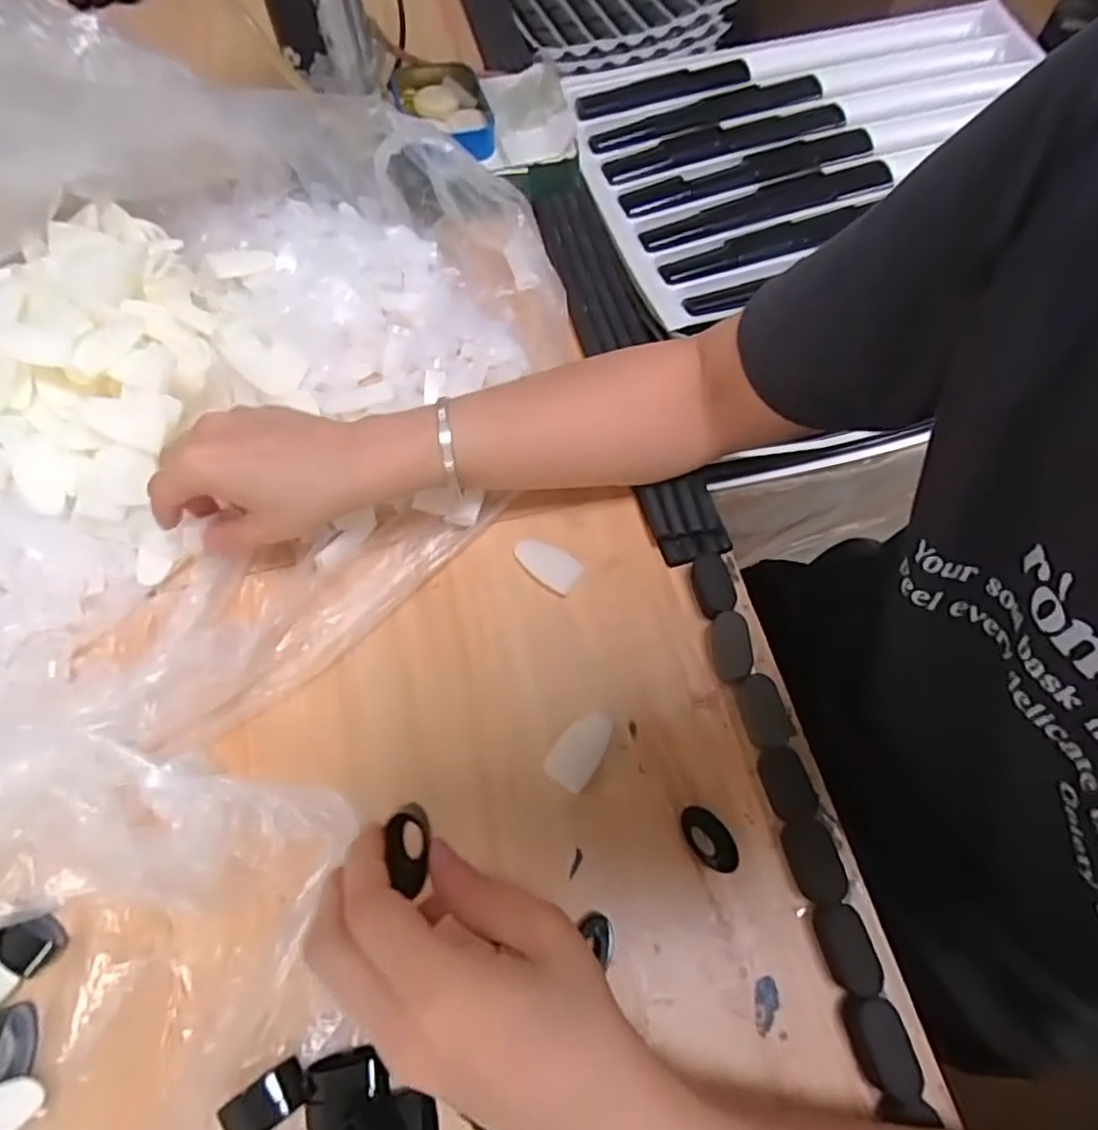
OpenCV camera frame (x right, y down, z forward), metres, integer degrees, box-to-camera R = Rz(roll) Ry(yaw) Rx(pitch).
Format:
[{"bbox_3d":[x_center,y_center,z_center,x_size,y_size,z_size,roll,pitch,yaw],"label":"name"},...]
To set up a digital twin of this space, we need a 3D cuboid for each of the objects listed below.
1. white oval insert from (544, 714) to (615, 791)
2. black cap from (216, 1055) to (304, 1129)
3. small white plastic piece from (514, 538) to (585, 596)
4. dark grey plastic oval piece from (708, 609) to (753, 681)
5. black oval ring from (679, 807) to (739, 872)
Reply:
[{"bbox_3d":[0.017,0.098,0.347,0.023,0.016,0.042,31,67,15],"label":"white oval insert"},{"bbox_3d":[-0.117,0.222,0.270,0.030,0.013,0.018,-31,67,-14],"label":"black cap"},{"bbox_3d":[-0.001,-0.001,0.396,0.041,0.007,0.023,29,67,14],"label":"small white plastic piece"},{"bbox_3d":[0.101,0.046,0.369,0.022,0.016,0.036,-5,63,-2],"label":"dark grey plastic oval piece"},{"bbox_3d":[0.079,0.137,0.328,0.018,0.019,0.032,-35,68,-16],"label":"black oval ring"}]

